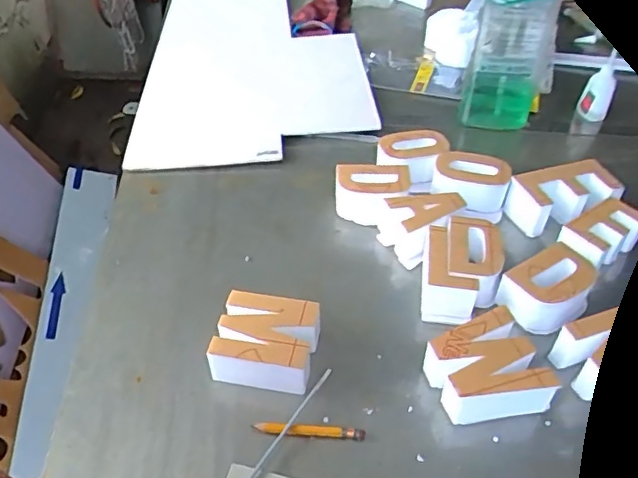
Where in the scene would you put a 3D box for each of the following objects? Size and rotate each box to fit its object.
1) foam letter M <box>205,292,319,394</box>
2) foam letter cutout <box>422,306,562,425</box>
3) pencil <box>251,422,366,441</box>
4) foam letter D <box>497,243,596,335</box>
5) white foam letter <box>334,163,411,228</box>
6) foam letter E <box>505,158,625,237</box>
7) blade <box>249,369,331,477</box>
[{"bbox_3d":[-0.047,0.094,0.503,0.084,0.045,0.075,7,44,7],"label":"foam letter M"},{"bbox_3d":[0.139,0.113,0.484,0.086,0.052,0.078,-10,45,-11],"label":"foam letter cutout"},{"bbox_3d":[-0.008,0.157,0.464,0.090,0.008,0.009,3,44,2],"label":"pencil"},{"bbox_3d":[0.221,0.049,0.544,0.095,0.041,0.065,-30,52,-28],"label":"foam letter D"},{"bbox_3d":[0.060,-0.051,0.656,0.080,0.050,0.061,7,44,7],"label":"white foam letter"},{"bbox_3d":[0.284,-0.047,0.654,0.125,0.050,0.062,-10,45,-11],"label":"foam letter E"},{"bbox_3d":[-0.029,0.156,0.456,0.008,0.009,0.135,24,48,22],"label":"blade"}]

